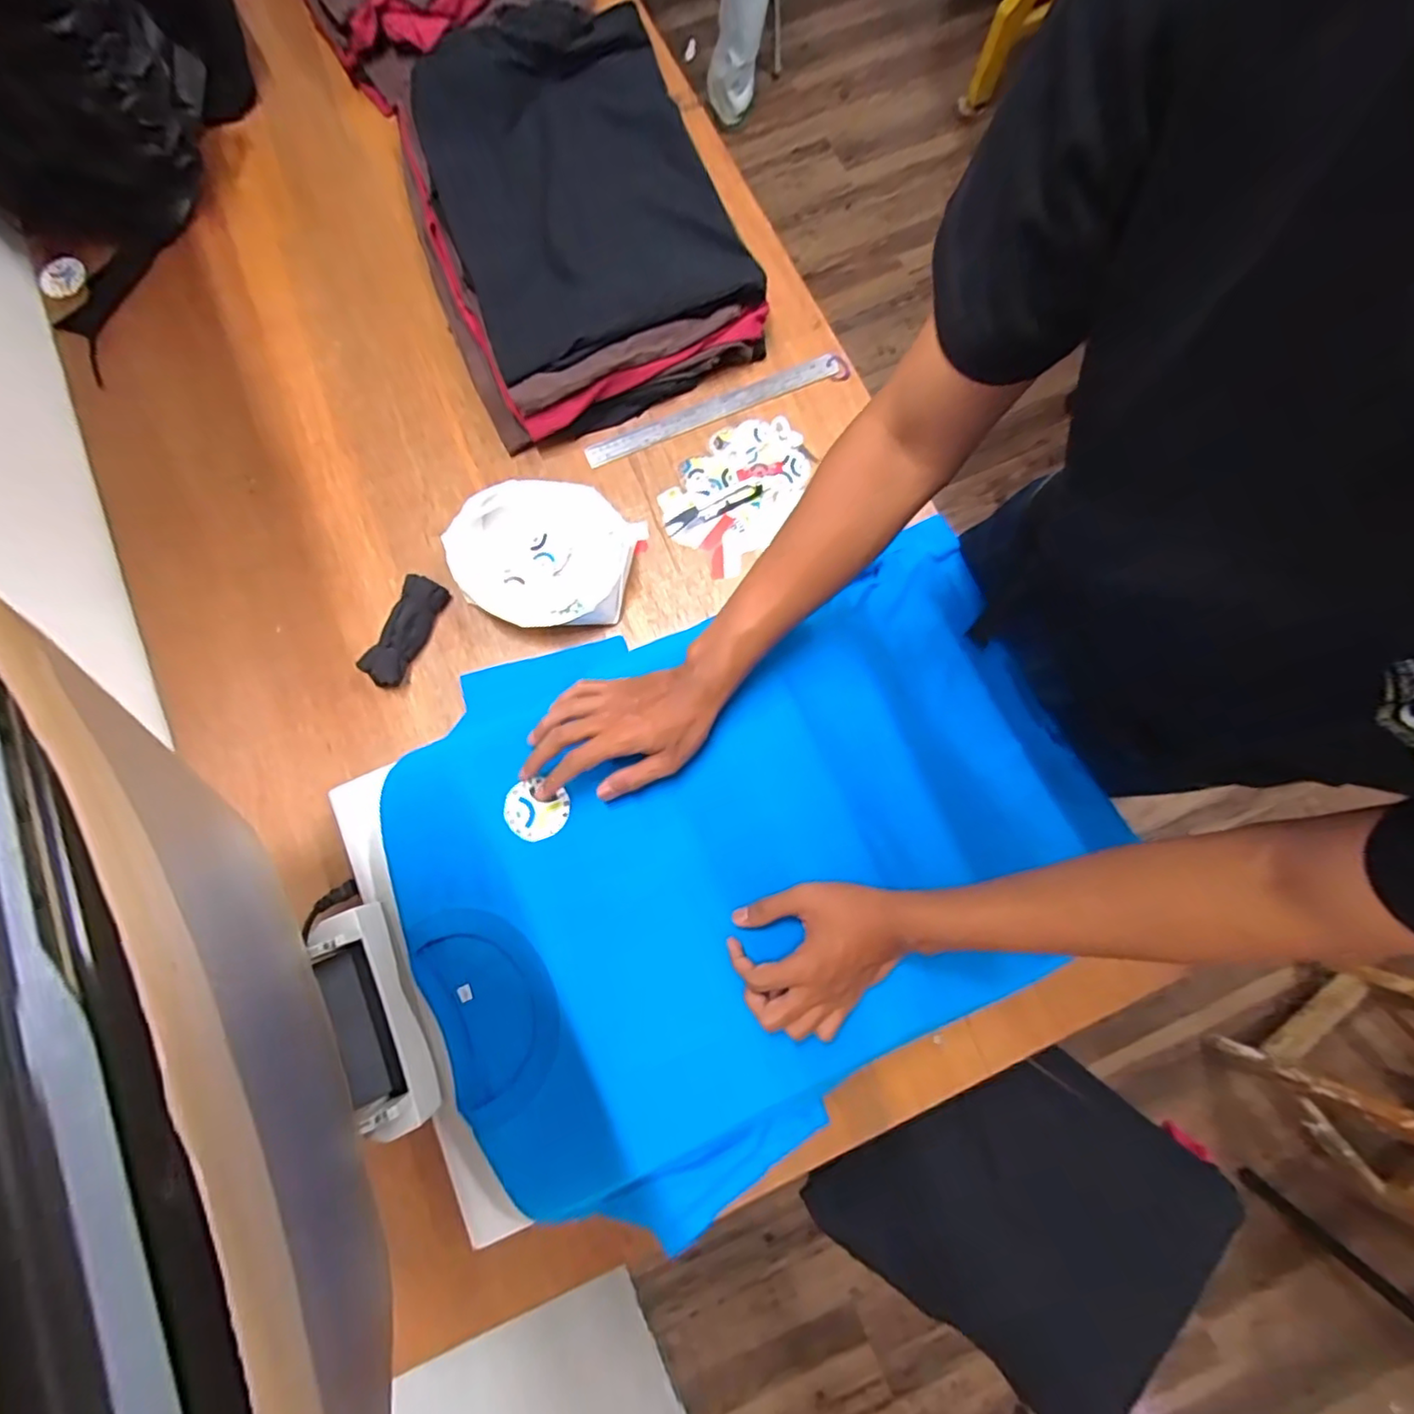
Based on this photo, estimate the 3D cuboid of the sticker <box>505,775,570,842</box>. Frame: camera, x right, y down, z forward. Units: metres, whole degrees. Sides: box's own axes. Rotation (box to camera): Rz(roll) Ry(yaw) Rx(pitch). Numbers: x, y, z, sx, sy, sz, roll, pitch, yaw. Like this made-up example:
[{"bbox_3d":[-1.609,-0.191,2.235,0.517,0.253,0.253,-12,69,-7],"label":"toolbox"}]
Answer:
[{"bbox_3d":[-0.157,0.094,0.554,0.057,0.007,0.051,25,81,6],"label":"sticker"}]

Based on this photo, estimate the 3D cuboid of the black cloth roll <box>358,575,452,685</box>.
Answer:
[{"bbox_3d":[-0.335,-0.084,0.680,0.048,0.037,0.127,28,81,6],"label":"black cloth roll"}]

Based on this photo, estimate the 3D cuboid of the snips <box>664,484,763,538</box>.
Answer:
[{"bbox_3d":[0.007,-0.234,0.718,0.120,0.005,0.023,-22,79,-3],"label":"snips"}]

